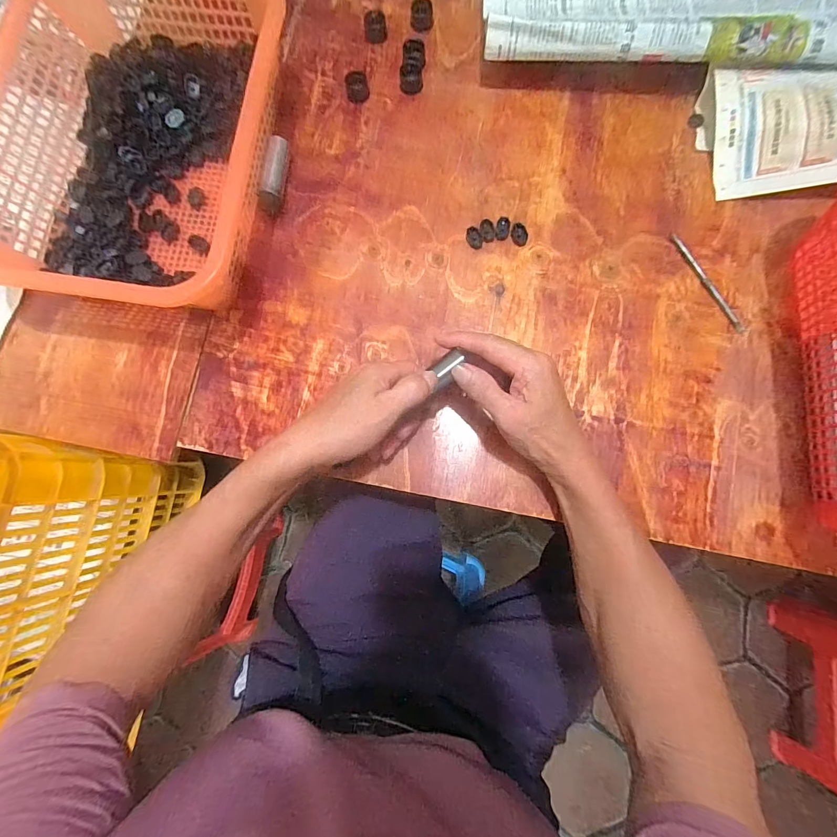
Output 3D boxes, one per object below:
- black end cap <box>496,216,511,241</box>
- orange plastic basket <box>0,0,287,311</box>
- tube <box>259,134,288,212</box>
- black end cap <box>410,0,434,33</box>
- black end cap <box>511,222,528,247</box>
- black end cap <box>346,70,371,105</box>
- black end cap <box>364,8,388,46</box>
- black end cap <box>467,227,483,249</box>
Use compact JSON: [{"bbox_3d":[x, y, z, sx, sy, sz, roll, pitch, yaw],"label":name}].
[{"bbox_3d":[0.087,-0.197,0.409,0.014,0.006,0.025,10,82,3],"label":"black end cap"},{"bbox_3d":[-0.262,-0.280,0.392,0.250,0.091,0.351,9,82,3],"label":"orange plastic basket"},{"bbox_3d":[-0.153,-0.259,0.420,0.017,0.022,0.075,9,82,3],"label":"tube"},{"bbox_3d":[0.004,-0.454,0.447,0.025,0.018,0.025,0,82,1],"label":"black end cap"},{"bbox_3d":[0.104,-0.189,0.407,0.017,0.005,0.024,-5,82,1],"label":"black end cap"},{"bbox_3d":[-0.067,-0.366,0.438,0.024,0.020,0.023,0,82,1],"label":"black end cap"},{"bbox_3d":[-0.048,-0.444,0.449,0.025,0.010,0.033,-3,82,1],"label":"black end cap"},{"bbox_3d":[0.058,-0.187,0.409,0.014,0.004,0.023,-29,82,-3],"label":"black end cap"}]

